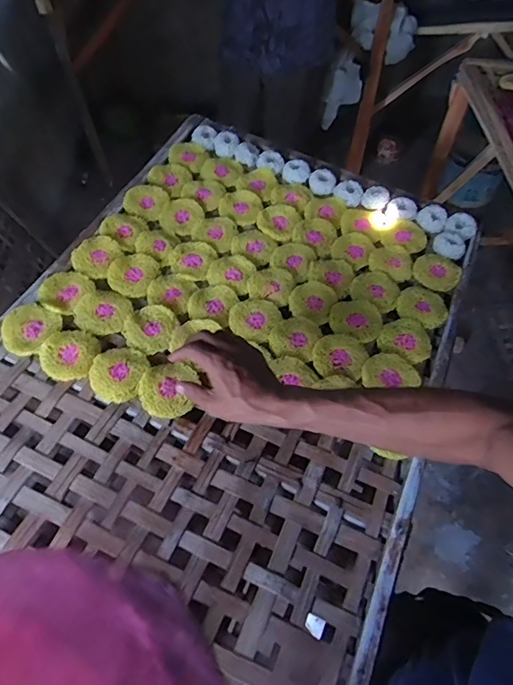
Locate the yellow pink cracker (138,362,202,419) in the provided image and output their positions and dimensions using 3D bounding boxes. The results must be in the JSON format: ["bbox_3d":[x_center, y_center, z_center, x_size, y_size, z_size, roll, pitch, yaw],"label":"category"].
[{"bbox_3d":[-0.115,0.060,0.612,0.071,0.015,0.076,0,55,-1],"label":"yellow pink cracker"}]

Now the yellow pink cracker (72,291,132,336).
[{"bbox_3d":[-0.225,-0.047,0.684,0.075,0.011,0.077,0,55,-1],"label":"yellow pink cracker"}]

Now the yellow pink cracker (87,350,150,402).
[{"bbox_3d":[-0.188,0.041,0.629,0.073,0.007,0.076,0,55,-1],"label":"yellow pink cracker"}]

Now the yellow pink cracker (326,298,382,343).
[{"bbox_3d":[0.149,-0.036,0.700,0.078,0.004,0.077,0,55,-1],"label":"yellow pink cracker"}]

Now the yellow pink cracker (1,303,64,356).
[{"bbox_3d":[-0.322,-0.022,0.659,0.076,0.010,0.079,0,55,-1],"label":"yellow pink cracker"}]

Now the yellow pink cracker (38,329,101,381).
[{"bbox_3d":[-0.255,0.015,0.637,0.076,0.010,0.076,-39,64,-24],"label":"yellow pink cracker"}]

